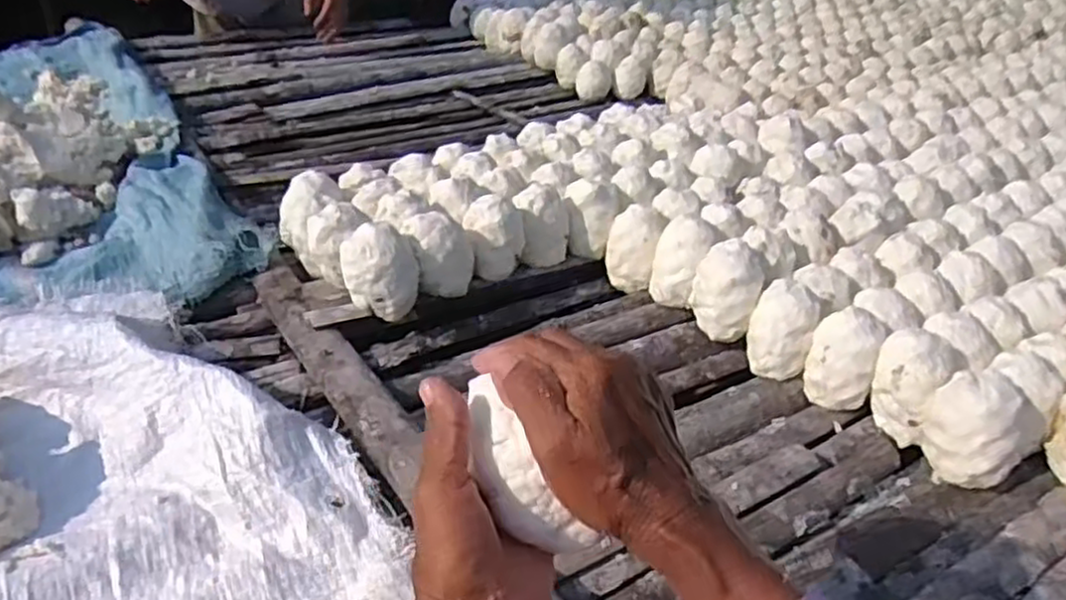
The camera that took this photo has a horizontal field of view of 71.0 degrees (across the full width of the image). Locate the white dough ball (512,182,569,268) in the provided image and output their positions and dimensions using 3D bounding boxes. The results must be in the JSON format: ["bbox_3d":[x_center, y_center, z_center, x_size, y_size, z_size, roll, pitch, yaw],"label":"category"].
[{"bbox_3d":[0.012,-0.102,1.026,0.076,0.090,0.088,3,36,1],"label":"white dough ball"}]

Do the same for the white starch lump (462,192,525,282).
[{"bbox_3d":[-0.050,-0.080,0.971,0.078,0.091,0.063,0,36,-3],"label":"white starch lump"}]

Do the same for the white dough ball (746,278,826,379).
[{"bbox_3d":[0.294,0.035,0.884,0.074,0.090,0.076,20,39,22],"label":"white dough ball"}]

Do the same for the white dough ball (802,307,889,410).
[{"bbox_3d":[0.351,0.065,0.849,0.071,0.088,0.078,2,36,-1],"label":"white dough ball"}]

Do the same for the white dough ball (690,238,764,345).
[{"bbox_3d":[0.237,-0.013,0.920,0.083,0.093,0.076,18,38,20],"label":"white dough ball"}]

